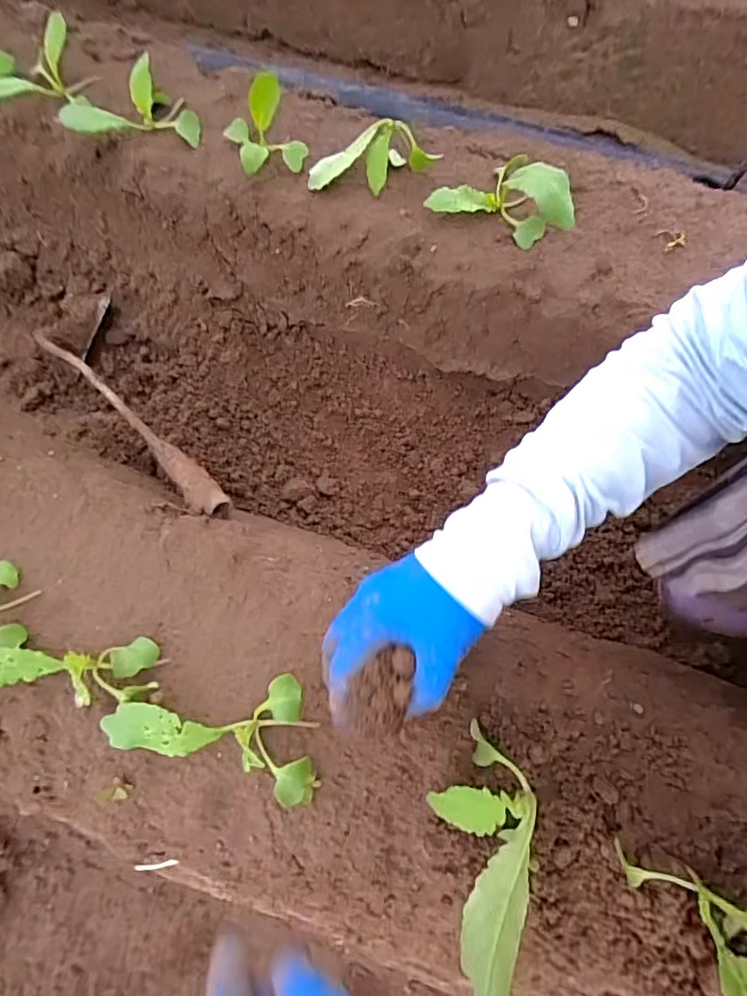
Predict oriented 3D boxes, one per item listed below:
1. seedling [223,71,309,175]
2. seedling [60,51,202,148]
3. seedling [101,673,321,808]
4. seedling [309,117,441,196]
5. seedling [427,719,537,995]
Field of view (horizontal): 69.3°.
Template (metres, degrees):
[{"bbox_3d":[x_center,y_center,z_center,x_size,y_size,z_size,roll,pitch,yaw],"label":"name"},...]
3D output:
[{"bbox_3d":[-0.103,-0.352,0.501,0.069,0.087,0.065,-12,71,-6],"label":"seedling"},{"bbox_3d":[-0.237,-0.381,0.525,0.131,0.060,0.084,-28,73,-29],"label":"seedling"},{"bbox_3d":[-0.103,0.153,0.377,0.142,0.036,0.075,16,71,4],"label":"seedling"},{"bbox_3d":[-0.001,-0.329,0.529,0.125,0.044,0.042,-19,72,-8],"label":"seedling"},{"bbox_3d":[0.066,0.210,0.319,0.056,0.035,0.139,11,34,2],"label":"seedling"}]

